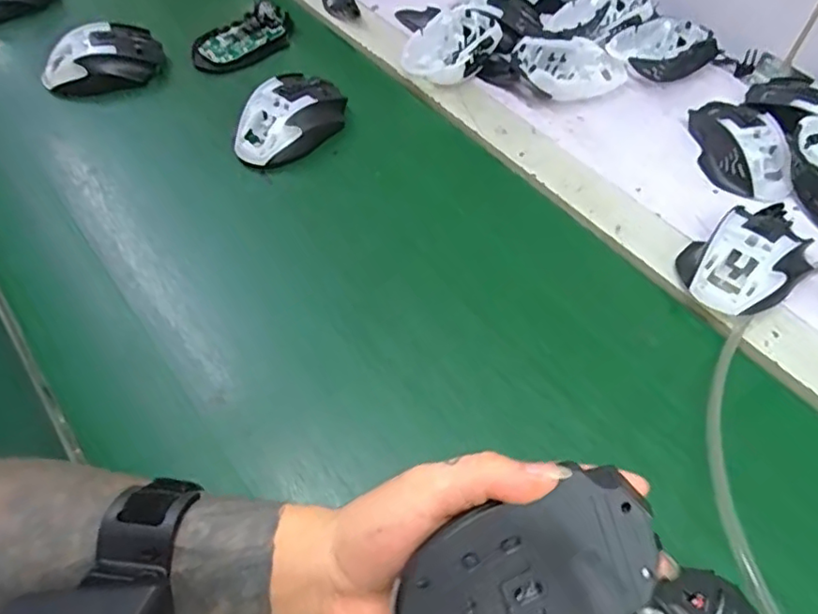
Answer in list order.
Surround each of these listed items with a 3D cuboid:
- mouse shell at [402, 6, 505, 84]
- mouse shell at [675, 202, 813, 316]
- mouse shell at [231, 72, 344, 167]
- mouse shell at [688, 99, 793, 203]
[{"bbox_3d":[0.043,-0.258,0.596,0.064,0.033,0.118,39,67,23],"label":"mouse shell"},{"bbox_3d":[0.265,-0.044,0.451,0.132,0.041,0.071,-33,62,-17],"label":"mouse shell"},{"bbox_3d":[-0.110,-0.173,0.549,0.069,0.041,0.110,30,64,19],"label":"mouse shell"},{"bbox_3d":[0.291,-0.146,0.524,0.059,0.032,0.112,-5,58,-1],"label":"mouse shell"}]

